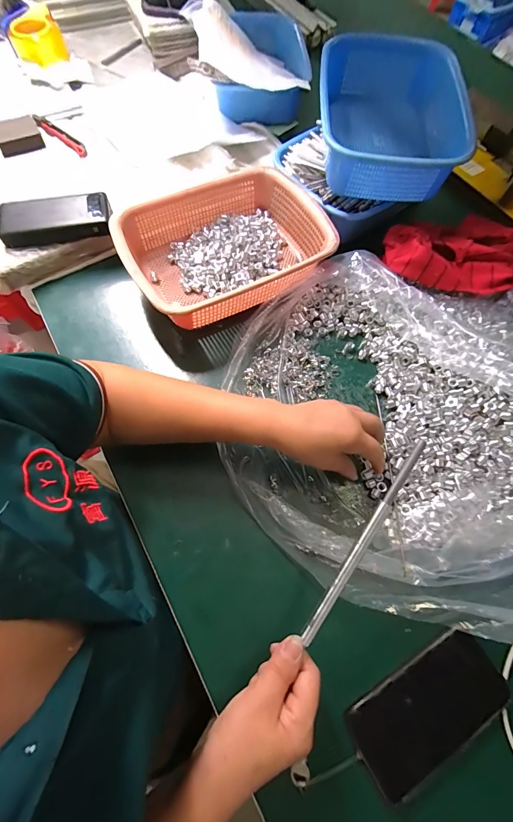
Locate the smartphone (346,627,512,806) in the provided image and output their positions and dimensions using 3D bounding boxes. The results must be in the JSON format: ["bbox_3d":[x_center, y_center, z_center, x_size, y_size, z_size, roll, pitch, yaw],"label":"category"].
[{"bbox_3d":[0.170,0.291,0.319,0.154,0.010,0.075,-29,73,-13],"label":"smartphone"}]

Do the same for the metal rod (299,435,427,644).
[{"bbox_3d":[0.093,0.116,0.288,0.008,0.008,0.201,31,92,12],"label":"metal rod"}]

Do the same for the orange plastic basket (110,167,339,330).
[{"bbox_3d":[-0.043,-0.246,0.498,0.289,0.077,0.206,-28,73,-13],"label":"orange plastic basket"}]

